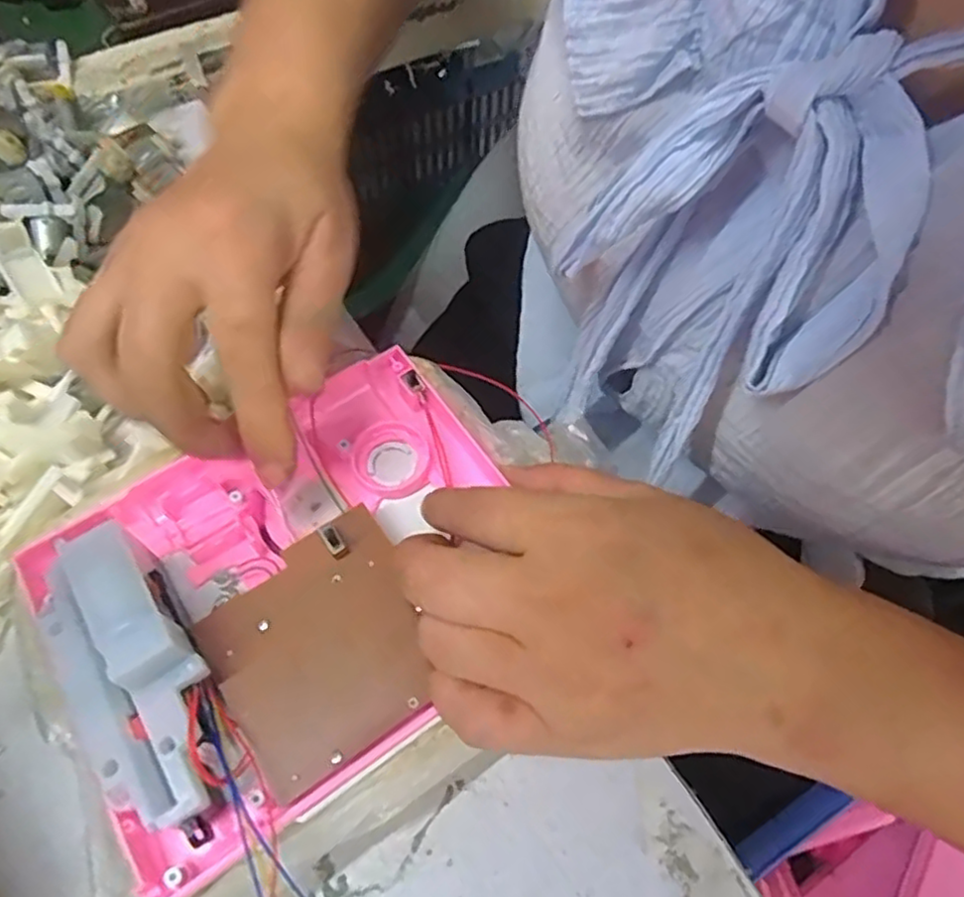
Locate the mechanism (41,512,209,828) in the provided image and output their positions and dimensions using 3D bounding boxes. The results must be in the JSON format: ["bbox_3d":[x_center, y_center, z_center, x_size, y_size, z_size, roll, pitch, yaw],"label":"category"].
[{"bbox_3d":[-0.110,0.070,0.212,0.040,0.037,0.094,-30,66,-19],"label":"mechanism"}]

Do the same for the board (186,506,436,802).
[{"bbox_3d":[-0.053,0.066,0.231,0.070,0.005,0.073,-30,66,-19],"label":"board"}]

